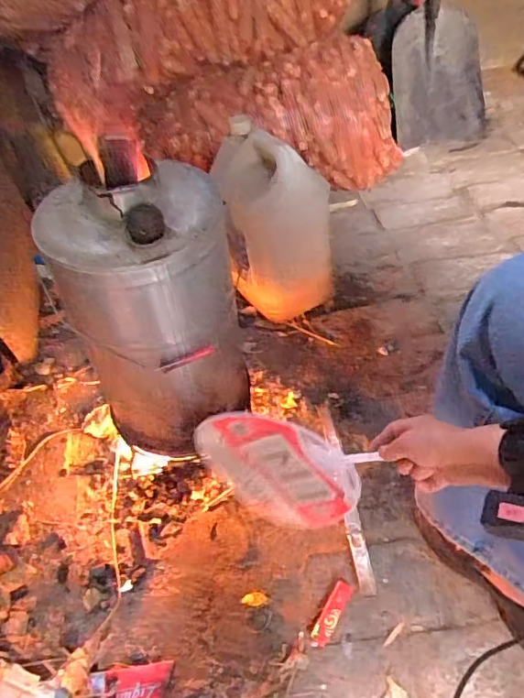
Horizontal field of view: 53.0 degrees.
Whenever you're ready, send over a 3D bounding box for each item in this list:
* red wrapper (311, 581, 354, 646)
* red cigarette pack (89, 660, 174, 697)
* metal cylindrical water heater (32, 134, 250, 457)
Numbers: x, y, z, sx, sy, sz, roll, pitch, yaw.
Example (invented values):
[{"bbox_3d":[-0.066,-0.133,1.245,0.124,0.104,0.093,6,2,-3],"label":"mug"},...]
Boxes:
[{"bbox_3d":[0.096,0.362,0.719,0.026,0.007,0.089,24,54,25],"label":"red wrapper"},{"bbox_3d":[-0.168,0.431,0.671,0.100,0.019,0.057,-4,47,3],"label":"red cigarette pack"},{"bbox_3d":[-0.137,-0.043,0.714,0.208,0.389,0.187,10,48,14],"label":"metal cylindrical water heater"}]

